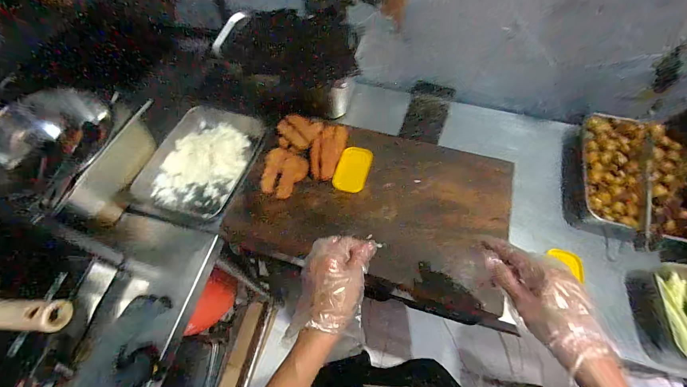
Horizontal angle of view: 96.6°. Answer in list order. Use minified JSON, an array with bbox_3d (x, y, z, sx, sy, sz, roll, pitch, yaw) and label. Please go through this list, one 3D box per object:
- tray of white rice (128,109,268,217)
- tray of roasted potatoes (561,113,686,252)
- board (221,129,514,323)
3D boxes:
[{"bbox_3d":[-0.283,-0.072,0.653,0.205,0.059,0.273,12,63,9],"label":"tray of white rice"},{"bbox_3d":[0.526,-0.020,0.578,0.184,0.076,0.267,18,64,11],"label":"tray of roasted potatoes"},{"bbox_3d":[0.058,0.011,0.586,0.471,0.056,0.294,17,64,11],"label":"board"}]

